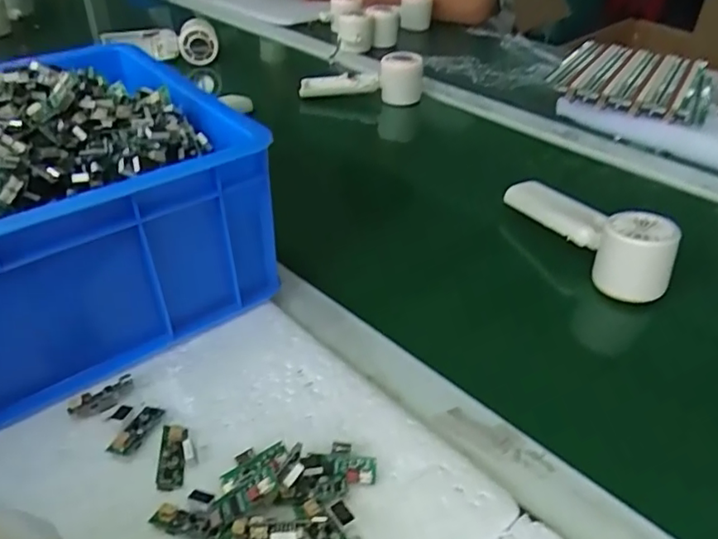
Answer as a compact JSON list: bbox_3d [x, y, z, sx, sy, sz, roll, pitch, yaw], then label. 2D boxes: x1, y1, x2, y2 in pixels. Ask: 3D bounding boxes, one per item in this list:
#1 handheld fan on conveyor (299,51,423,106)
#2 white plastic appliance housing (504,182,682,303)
[{"bbox_3d":[0.004,-0.270,0.789,0.167,0.058,0.049,2,39,3],"label":"handheld fan on conveyor"},{"bbox_3d":[0.195,-0.035,0.493,0.047,0.064,0.163,-23,44,-26],"label":"white plastic appliance housing"}]

